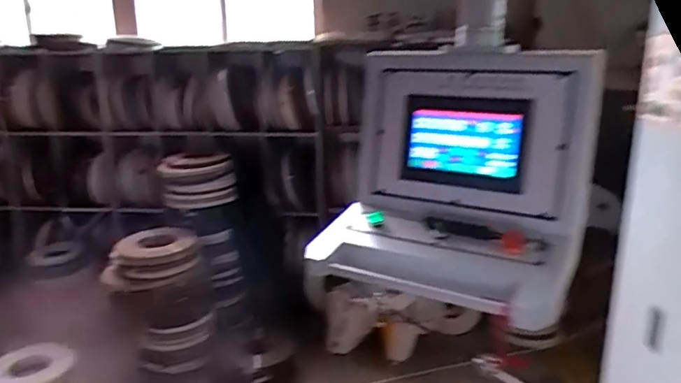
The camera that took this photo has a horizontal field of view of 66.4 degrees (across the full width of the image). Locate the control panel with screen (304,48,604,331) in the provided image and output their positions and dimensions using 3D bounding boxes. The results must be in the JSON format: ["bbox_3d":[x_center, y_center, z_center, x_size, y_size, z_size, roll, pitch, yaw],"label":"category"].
[{"bbox_3d":[0.218,-0.048,1.057,0.489,0.419,0.411,8,18,30],"label":"control panel with screen"}]

